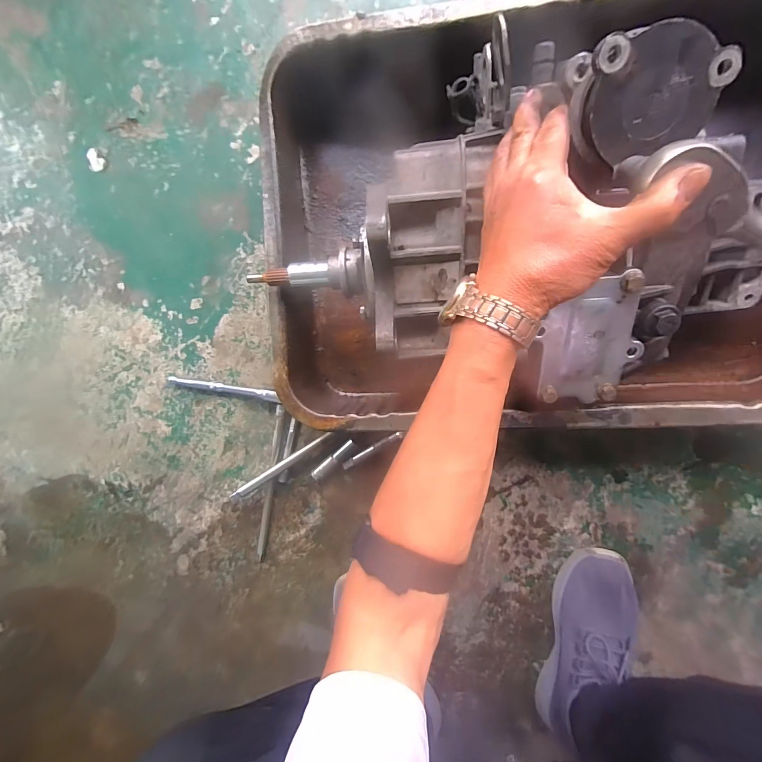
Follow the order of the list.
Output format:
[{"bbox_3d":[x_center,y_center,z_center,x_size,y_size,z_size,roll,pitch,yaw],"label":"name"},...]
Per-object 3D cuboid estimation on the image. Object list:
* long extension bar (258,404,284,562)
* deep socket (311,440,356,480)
[{"bbox_3d":[-0.166,0.156,0.557,0.014,0.014,0.246,12,97,6],"label":"long extension bar"},{"bbox_3d":[-0.068,0.113,0.540,0.078,0.020,0.014,-42,90,9],"label":"deep socket"}]

